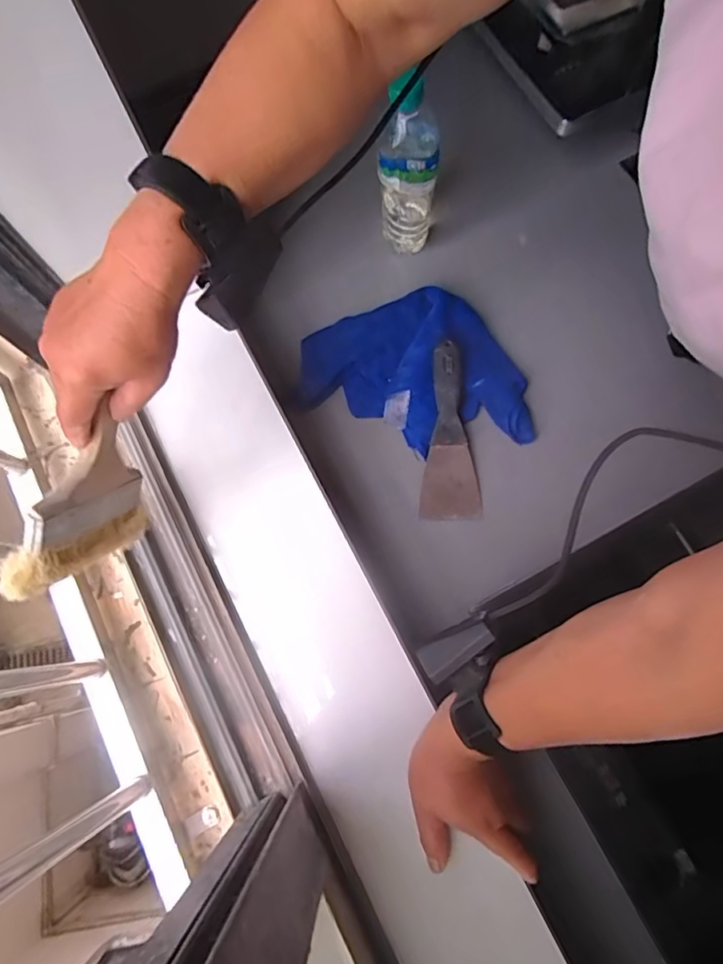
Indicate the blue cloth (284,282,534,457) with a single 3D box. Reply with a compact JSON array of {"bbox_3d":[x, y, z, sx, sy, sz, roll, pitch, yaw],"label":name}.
[{"bbox_3d":[0.053,-0.127,0.643,0.256,0.024,0.201,-12,76,-2],"label":"blue cloth"}]

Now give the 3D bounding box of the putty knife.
[{"bbox_3d":[0.101,-0.059,0.618,0.066,0.015,0.202,-2,90,0],"label":"putty knife"}]

